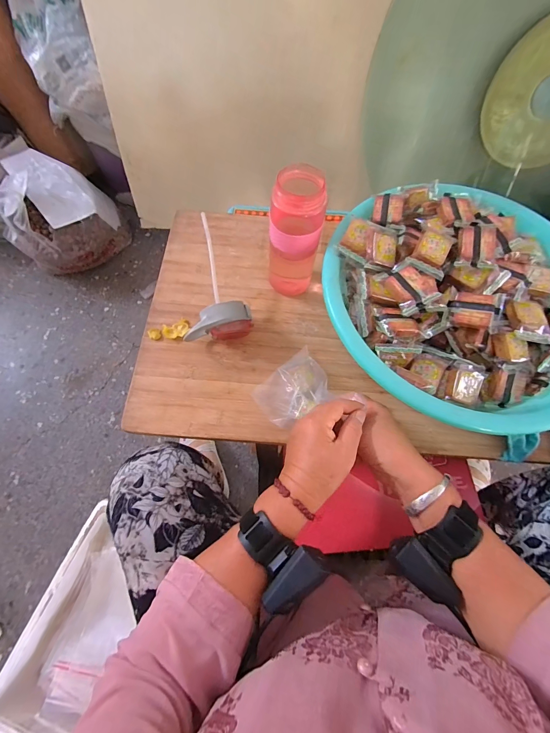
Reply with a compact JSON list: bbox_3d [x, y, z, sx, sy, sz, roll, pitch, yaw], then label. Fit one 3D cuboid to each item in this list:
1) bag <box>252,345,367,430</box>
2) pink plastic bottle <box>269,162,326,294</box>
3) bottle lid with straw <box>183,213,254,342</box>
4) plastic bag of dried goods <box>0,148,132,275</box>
[{"bbox_3d":[0.027,0.027,0.448,0.107,0.047,0.091,-28,71,-14],"label":"bag"},{"bbox_3d":[0.031,-0.188,0.466,0.078,0.183,0.063,14,67,3],"label":"pink plastic bottle"},{"bbox_3d":[-0.090,-0.136,0.505,0.097,0.075,0.198,-3,67,-4],"label":"bottle lid with straw"},{"bbox_3d":[-0.663,-0.460,0.997,0.312,0.247,0.306,8,66,1],"label":"plastic bag of dried goods"}]

